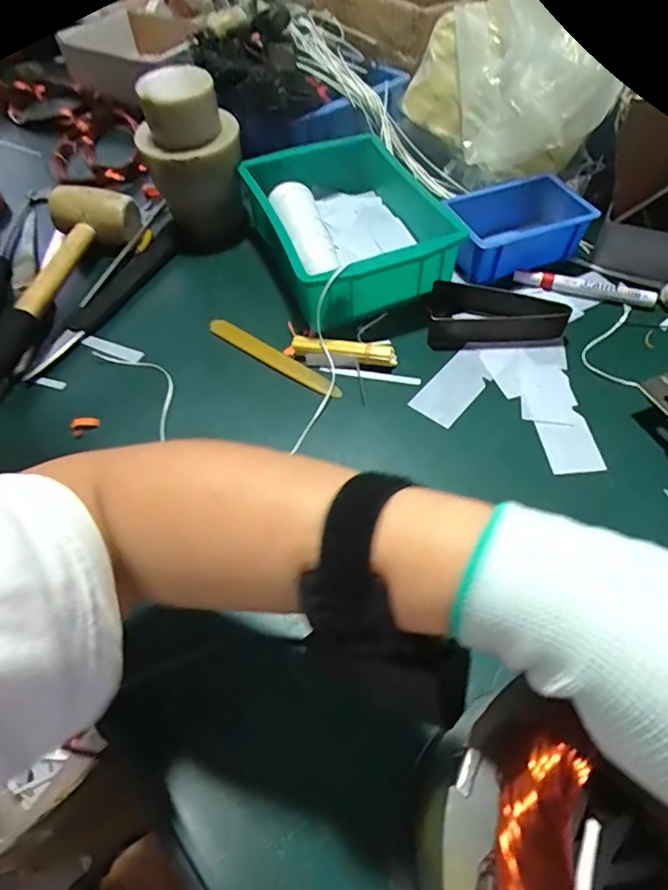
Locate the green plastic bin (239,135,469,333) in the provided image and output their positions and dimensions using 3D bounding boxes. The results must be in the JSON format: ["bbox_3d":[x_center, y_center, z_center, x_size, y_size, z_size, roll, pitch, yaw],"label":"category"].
[{"bbox_3d":[0.014,-0.239,0.546,0.187,0.077,0.231,-19,57,-10],"label":"green plastic bin"}]

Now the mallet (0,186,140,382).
[{"bbox_3d":[-0.282,-0.168,0.486,0.068,0.057,0.257,13,57,11],"label":"mallet"}]

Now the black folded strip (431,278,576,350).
[{"bbox_3d":[0.157,-0.134,0.494,0.129,0.032,0.065,-4,55,0],"label":"black folded strip"}]

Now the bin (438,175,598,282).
[{"bbox_3d":[0.193,-0.236,0.545,0.159,0.056,0.098,-17,56,-9],"label":"bin"}]

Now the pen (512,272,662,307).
[{"bbox_3d":[0.262,-0.165,0.522,0.139,0.018,0.018,13,57,11],"label":"pen"}]

